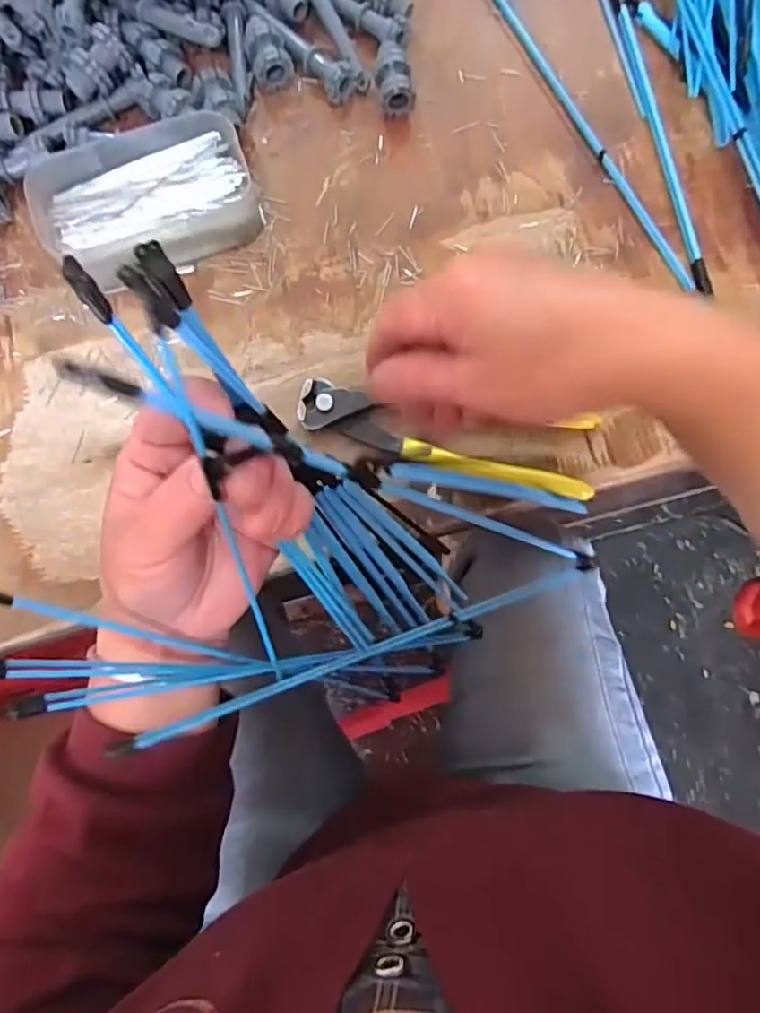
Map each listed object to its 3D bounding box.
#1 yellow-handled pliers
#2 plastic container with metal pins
[{"bbox_3d":[0.038,-0.039,0.332,0.166,0.016,0.043,8,81,2],"label":"yellow-handled pliers"},{"bbox_3d":[-0.132,-0.176,0.339,0.118,0.032,0.085,-18,81,-2],"label":"plastic container with metal pins"}]

